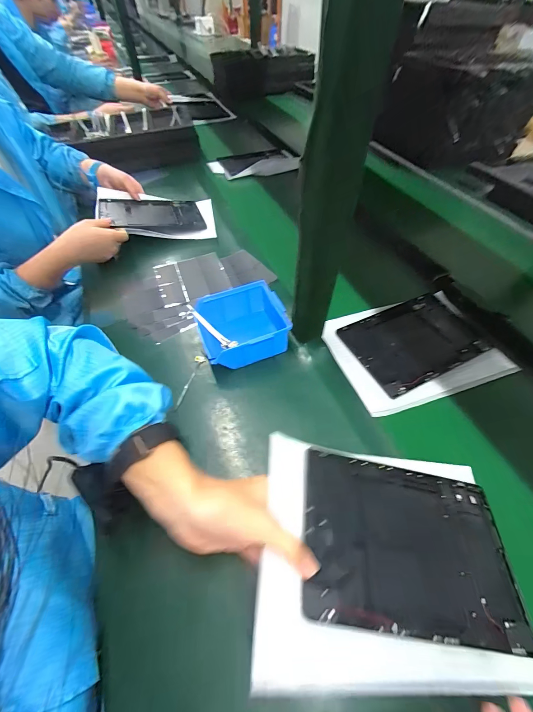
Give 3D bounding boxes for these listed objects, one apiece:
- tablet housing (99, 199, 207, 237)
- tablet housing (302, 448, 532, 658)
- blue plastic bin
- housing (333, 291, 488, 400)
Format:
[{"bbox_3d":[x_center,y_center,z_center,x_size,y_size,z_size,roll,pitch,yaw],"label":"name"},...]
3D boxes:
[{"bbox_3d":[-0.281,-0.348,0.722,0.232,0.018,0.167,-11,52,-22],"label":"tablet housing"},{"bbox_3d":[0.153,0.198,0.311,0.231,0.008,0.152,14,48,-6],"label":"tablet housing"},{"bbox_3d":[-0.039,-0.049,0.493,0.146,0.067,0.128,-11,56,-8],"label":"blue plastic bin"},{"bbox_3d":[0.265,-0.029,0.523,0.230,0.012,0.153,-22,58,-15],"label":"housing"}]

